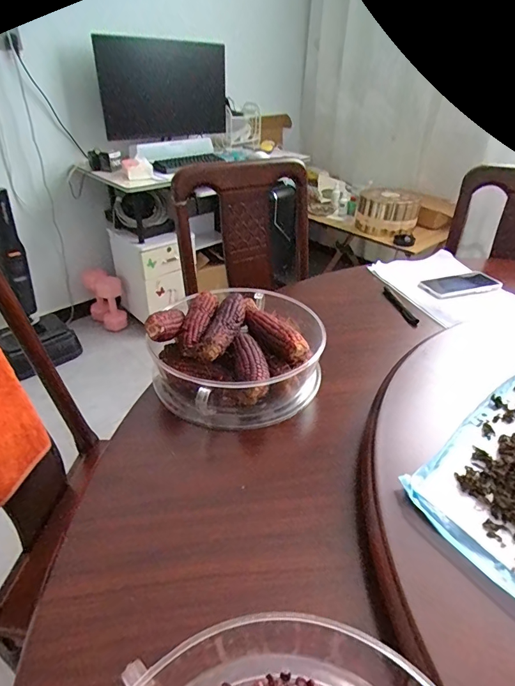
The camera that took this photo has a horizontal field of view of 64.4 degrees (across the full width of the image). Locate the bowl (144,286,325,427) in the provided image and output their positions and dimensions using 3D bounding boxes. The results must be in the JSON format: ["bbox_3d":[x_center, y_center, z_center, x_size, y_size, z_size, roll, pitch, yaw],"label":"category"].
[{"bbox_3d":[-0.030,0.005,0.584,0.227,0.108,0.215,0,36,0],"label":"bowl"}]

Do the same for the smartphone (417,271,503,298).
[{"bbox_3d":[0.429,-0.121,0.858,0.170,0.007,0.082,-11,37,-14],"label":"smartphone"}]

